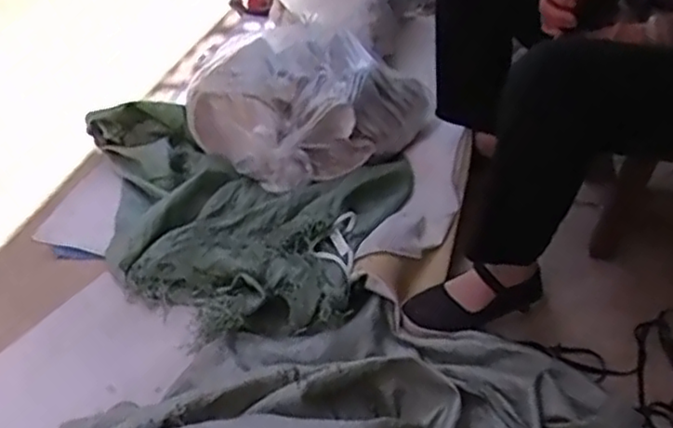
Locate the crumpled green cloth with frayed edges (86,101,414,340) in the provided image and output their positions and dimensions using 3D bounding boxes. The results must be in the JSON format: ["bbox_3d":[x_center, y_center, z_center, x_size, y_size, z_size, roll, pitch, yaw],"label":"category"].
[{"bbox_3d":[-0.228,-0.017,1.227,0.632,0.107,0.477,12,39,18],"label":"crumpled green cloth with frayed edges"}]

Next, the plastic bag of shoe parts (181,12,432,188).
[{"bbox_3d":[-0.057,-0.226,1.378,0.379,0.158,0.366,27,45,26],"label":"plastic bag of shoe parts"}]

